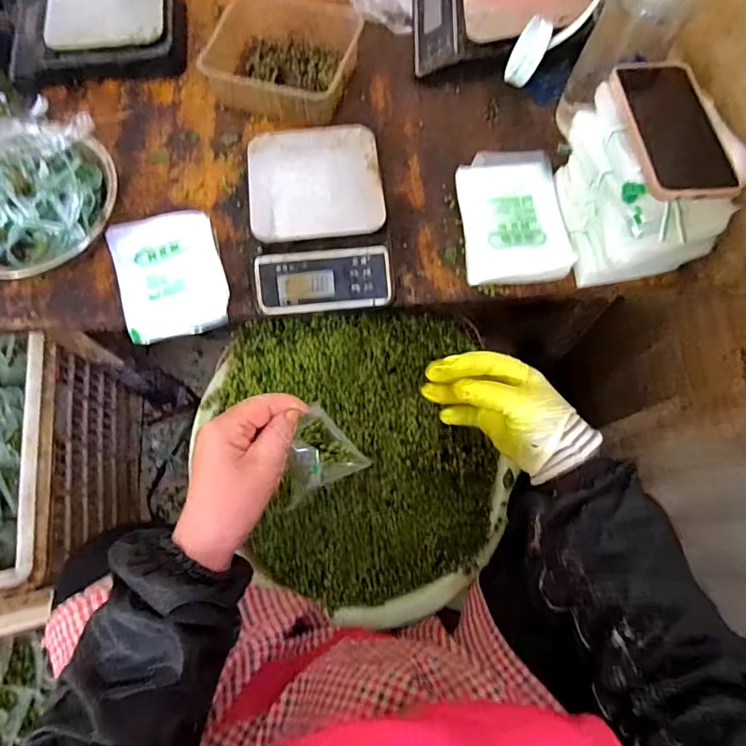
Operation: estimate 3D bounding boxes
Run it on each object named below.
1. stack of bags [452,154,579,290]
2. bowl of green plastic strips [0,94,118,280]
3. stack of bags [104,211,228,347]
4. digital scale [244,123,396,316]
[{"bbox_3d":[0.161,-0.179,0.567,0.113,0.031,0.156,-4,71,-2],"label":"stack of bags"},{"bbox_3d":[-0.379,-0.202,0.548,0.183,0.082,0.190,0,71,0],"label":"bowl of green plastic strips"},{"bbox_3d":[-0.225,-0.109,0.549,0.113,0.025,0.145,-15,72,-5],"label":"stack of bags"},{"bbox_3d":[-0.061,-0.176,0.556,0.148,0.054,0.213,-5,72,-2],"label":"digital scale"}]

